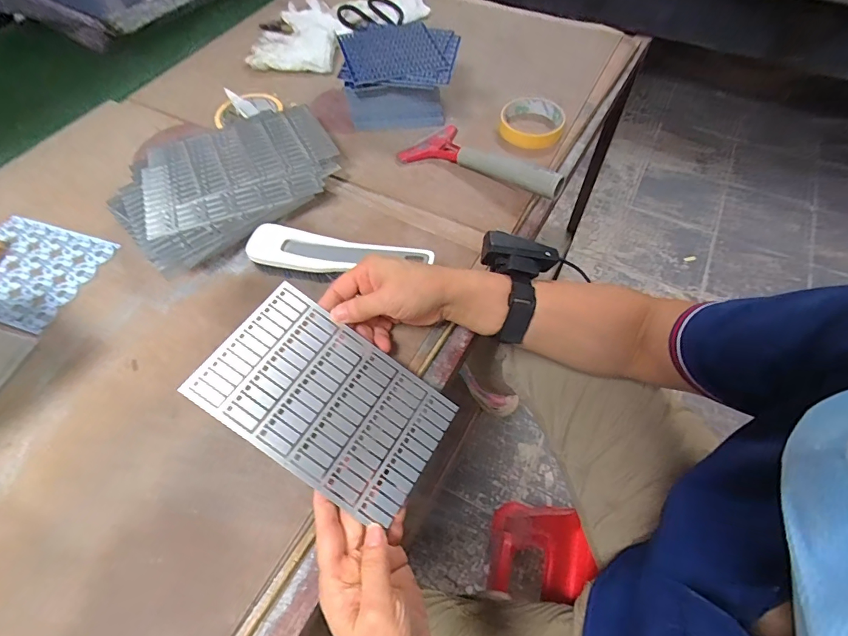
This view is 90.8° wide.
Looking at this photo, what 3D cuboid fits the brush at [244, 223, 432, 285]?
[{"bbox_3d":[-0.096,-0.060,0.443,0.179,0.044,0.047,10,60,9],"label":"brush"}]

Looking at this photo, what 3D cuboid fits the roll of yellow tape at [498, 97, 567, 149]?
[{"bbox_3d":[0.149,-0.272,0.580,0.084,0.021,0.090,-1,59,2],"label":"roll of yellow tape"}]

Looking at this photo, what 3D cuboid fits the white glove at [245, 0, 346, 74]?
[{"bbox_3d":[-0.206,-0.488,0.713,0.148,0.017,0.202,7,60,7],"label":"white glove"}]

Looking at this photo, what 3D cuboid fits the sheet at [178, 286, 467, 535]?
[{"bbox_3d":[-0.079,0.068,0.348,0.191,0.004,0.119,36,64,0],"label":"sheet"}]

